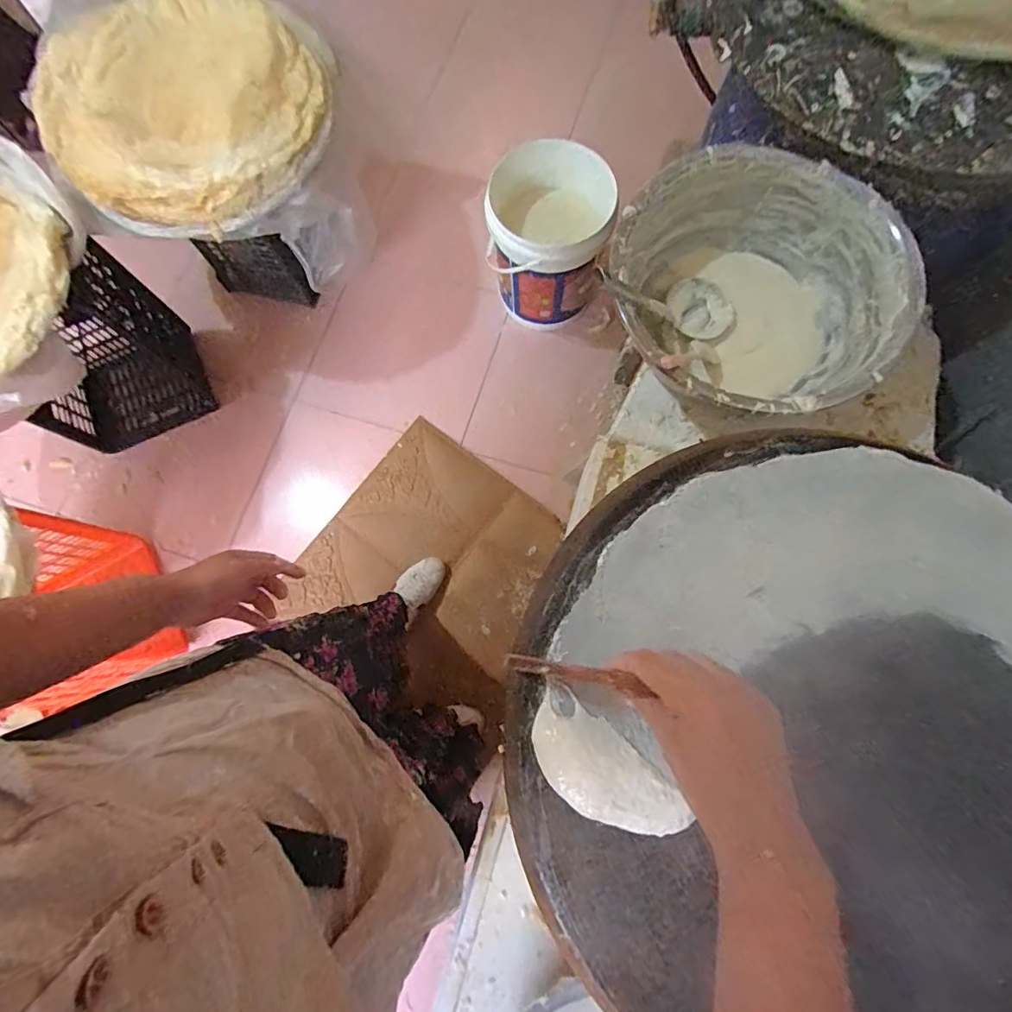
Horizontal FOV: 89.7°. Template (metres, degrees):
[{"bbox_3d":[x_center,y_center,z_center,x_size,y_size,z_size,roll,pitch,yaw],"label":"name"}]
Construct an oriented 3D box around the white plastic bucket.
[{"bbox_3d":[0.115,-0.706,1.361,0.304,0.326,0.316,0,77,2],"label":"white plastic bucket"}]

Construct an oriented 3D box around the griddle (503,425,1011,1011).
[{"bbox_3d":[0.264,0.174,0.418,0.506,0.047,0.495,0,77,2],"label":"griddle"}]

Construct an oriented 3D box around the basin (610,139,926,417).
[{"bbox_3d":[0.360,-0.298,0.801,0.397,0.249,0.389,0,77,2],"label":"basin"}]

